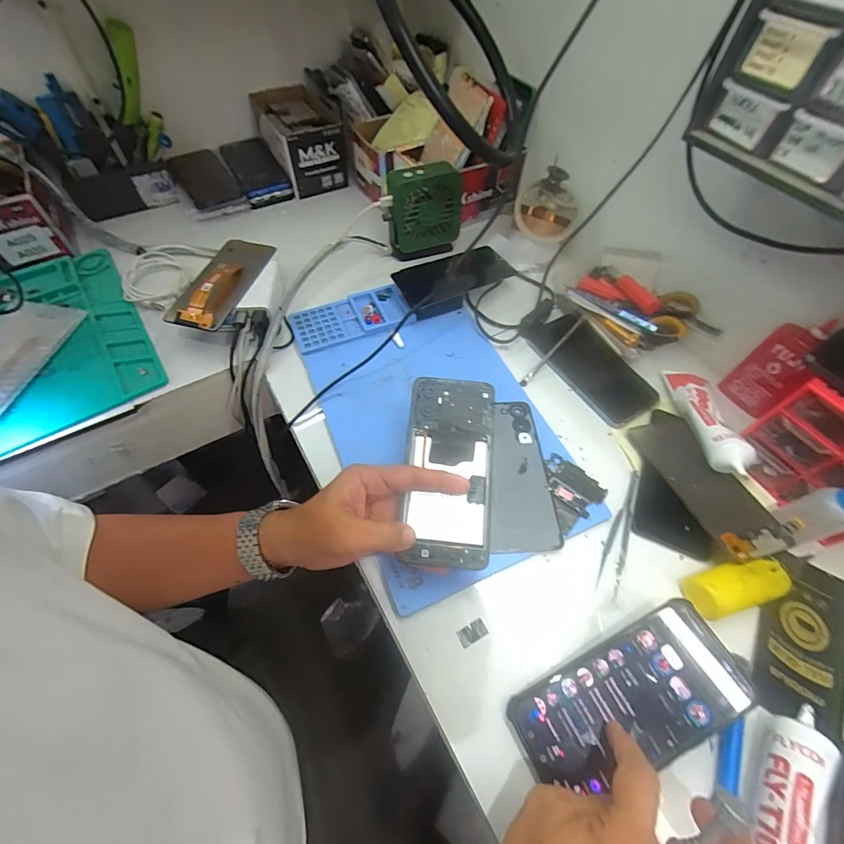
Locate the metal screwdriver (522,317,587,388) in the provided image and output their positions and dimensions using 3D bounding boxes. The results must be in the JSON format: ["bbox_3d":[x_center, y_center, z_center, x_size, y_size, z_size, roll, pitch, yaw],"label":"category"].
[{"bbox_3d":[0.160,-0.086,0.479,0.008,0.010,0.123,41,80,21],"label":"metal screwdriver"}]

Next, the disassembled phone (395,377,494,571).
[{"bbox_3d":[0.024,0.040,0.347,0.073,0.013,0.164,2,70,0],"label":"disassembled phone"}]

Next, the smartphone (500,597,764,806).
[{"bbox_3d":[0.149,0.202,0.290,0.163,0.008,0.077,-23,61,-3],"label":"smartphone"}]

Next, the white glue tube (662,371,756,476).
[{"bbox_3d":[0.301,-0.008,0.423,0.041,0.028,0.146,8,41,4],"label":"white glue tube"}]

